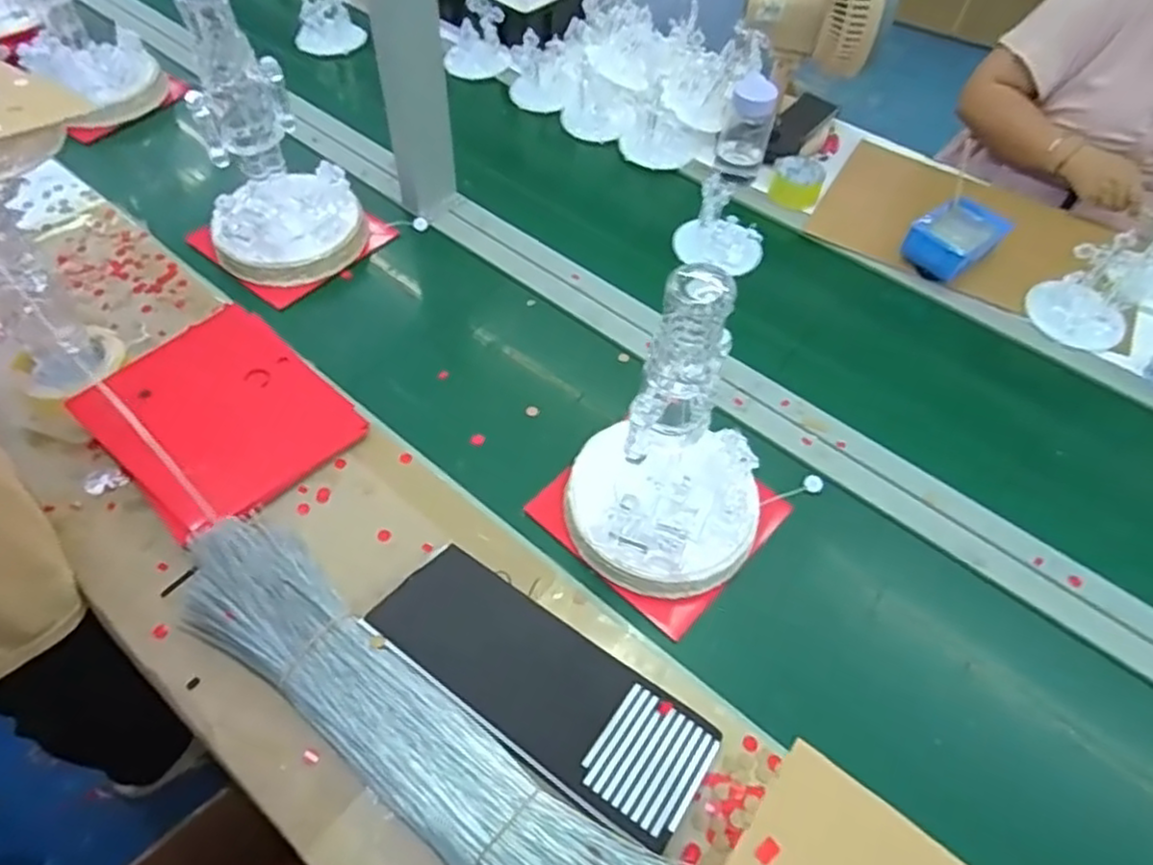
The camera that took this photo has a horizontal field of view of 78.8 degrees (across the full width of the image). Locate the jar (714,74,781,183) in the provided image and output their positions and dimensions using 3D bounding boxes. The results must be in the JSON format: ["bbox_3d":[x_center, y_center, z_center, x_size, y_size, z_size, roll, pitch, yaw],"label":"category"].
[{"bbox_3d":[0.279,-0.506,1.140,0.077,0.126,0.069,14,54,9],"label":"jar"}]

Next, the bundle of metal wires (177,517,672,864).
[{"bbox_3d":[-0.173,0.254,0.633,0.522,0.043,0.113,32,59,21],"label":"bundle of metal wires"}]

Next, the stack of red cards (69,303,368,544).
[{"bbox_3d":[-0.406,-0.022,0.802,0.240,0.033,0.231,41,57,10],"label":"stack of red cards"}]

